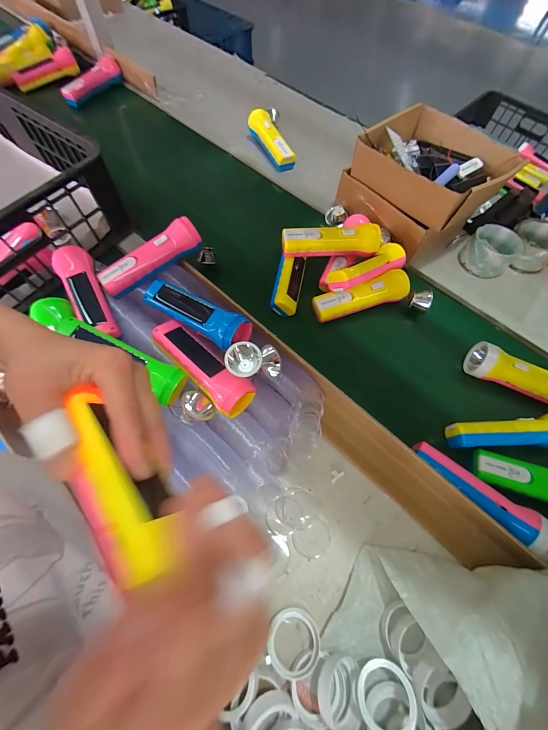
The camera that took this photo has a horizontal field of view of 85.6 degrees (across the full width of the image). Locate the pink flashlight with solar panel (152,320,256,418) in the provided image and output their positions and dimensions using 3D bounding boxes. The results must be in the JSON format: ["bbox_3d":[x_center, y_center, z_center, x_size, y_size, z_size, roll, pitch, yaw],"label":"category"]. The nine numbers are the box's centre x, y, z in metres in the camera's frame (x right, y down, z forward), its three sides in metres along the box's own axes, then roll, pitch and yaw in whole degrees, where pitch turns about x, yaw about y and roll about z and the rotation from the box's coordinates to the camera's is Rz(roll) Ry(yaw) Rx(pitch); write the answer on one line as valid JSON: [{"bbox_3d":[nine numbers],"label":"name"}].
[{"bbox_3d":[-0.094,-0.001,0.384,0.152,0.043,0.049,43,71,16],"label":"pink flashlight with solar panel"}]

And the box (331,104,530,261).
[{"bbox_3d":[0.272,-0.334,0.540,0.208,0.119,0.216,-32,71,-15],"label":"box"}]

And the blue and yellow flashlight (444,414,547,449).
[{"bbox_3d":[0.328,0.093,0.397,0.174,0.038,0.047,-1,66,-3],"label":"blue and yellow flashlight"}]

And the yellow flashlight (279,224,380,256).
[{"bbox_3d":[0.093,-0.203,0.485,0.159,0.034,0.039,-2,66,-3],"label":"yellow flashlight"}]

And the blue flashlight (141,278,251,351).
[{"bbox_3d":[-0.106,-0.069,0.400,0.168,0.041,0.045,30,68,11],"label":"blue flashlight"}]

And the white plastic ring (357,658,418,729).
[{"bbox_3d":[0.107,0.316,0.279,0.053,0.014,0.054,-5,52,6],"label":"white plastic ring"}]

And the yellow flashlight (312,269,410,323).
[{"bbox_3d":[0.143,-0.113,0.489,0.158,0.047,0.040,-15,67,-9],"label":"yellow flashlight"}]

